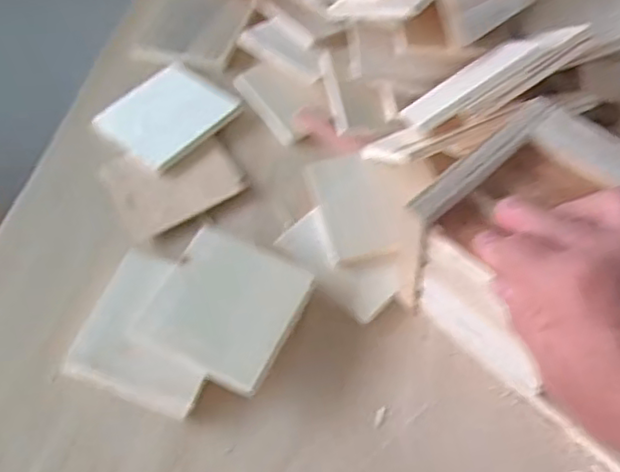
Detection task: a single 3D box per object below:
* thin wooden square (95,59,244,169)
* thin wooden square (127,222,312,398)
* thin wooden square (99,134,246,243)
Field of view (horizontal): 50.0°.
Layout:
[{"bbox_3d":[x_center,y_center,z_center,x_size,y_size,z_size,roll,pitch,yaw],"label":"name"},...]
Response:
[{"bbox_3d":[-0.124,-0.106,0.578,0.098,0.004,0.099,33,65,28],"label":"thin wooden square"},{"bbox_3d":[-0.056,0.046,0.450,0.094,0.012,0.095,24,60,13],"label":"thin wooden square"},{"bbox_3d":[-0.111,-0.047,0.537,0.099,0.009,0.087,-30,59,-16],"label":"thin wooden square"}]

